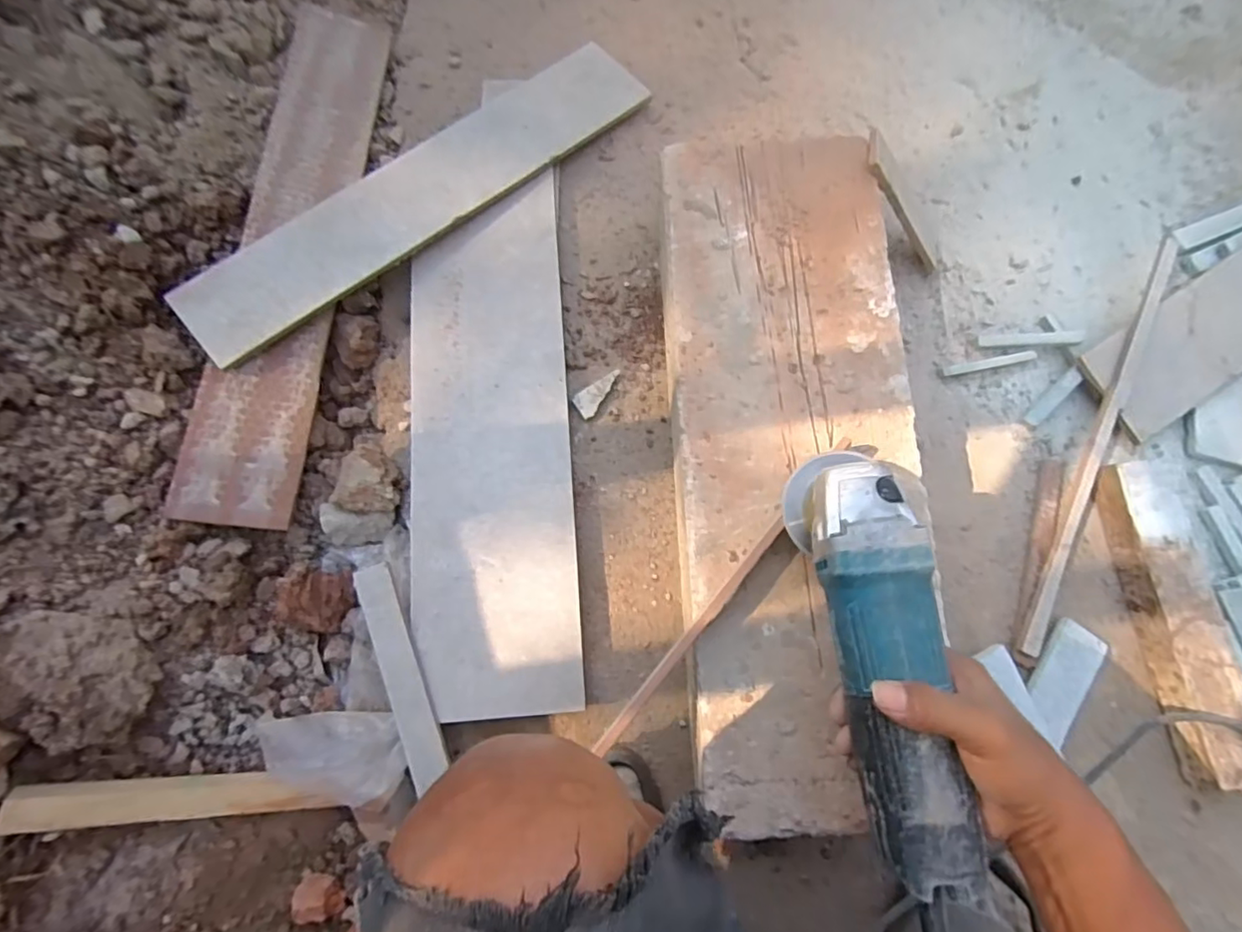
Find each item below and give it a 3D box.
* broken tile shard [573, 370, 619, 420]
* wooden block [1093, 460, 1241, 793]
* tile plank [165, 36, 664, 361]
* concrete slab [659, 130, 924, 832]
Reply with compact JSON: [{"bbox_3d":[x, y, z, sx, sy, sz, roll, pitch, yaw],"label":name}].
[{"bbox_3d":[-0.021,-0.074,0.596,0.056,0.012,0.026,-32,78,-8],"label":"broken tile shard"},{"bbox_3d":[0.505,0.135,0.517,0.056,0.040,0.277,-8,76,-2],"label":"wooden block"},{"bbox_3d":[-0.204,-0.294,0.609,0.532,0.019,0.100,-40,87,-14],"label":"tile plank"},{"bbox_3d":[0.147,-0.019,0.482,0.200,0.028,0.580,-3,77,3],"label":"concrete slab"}]

